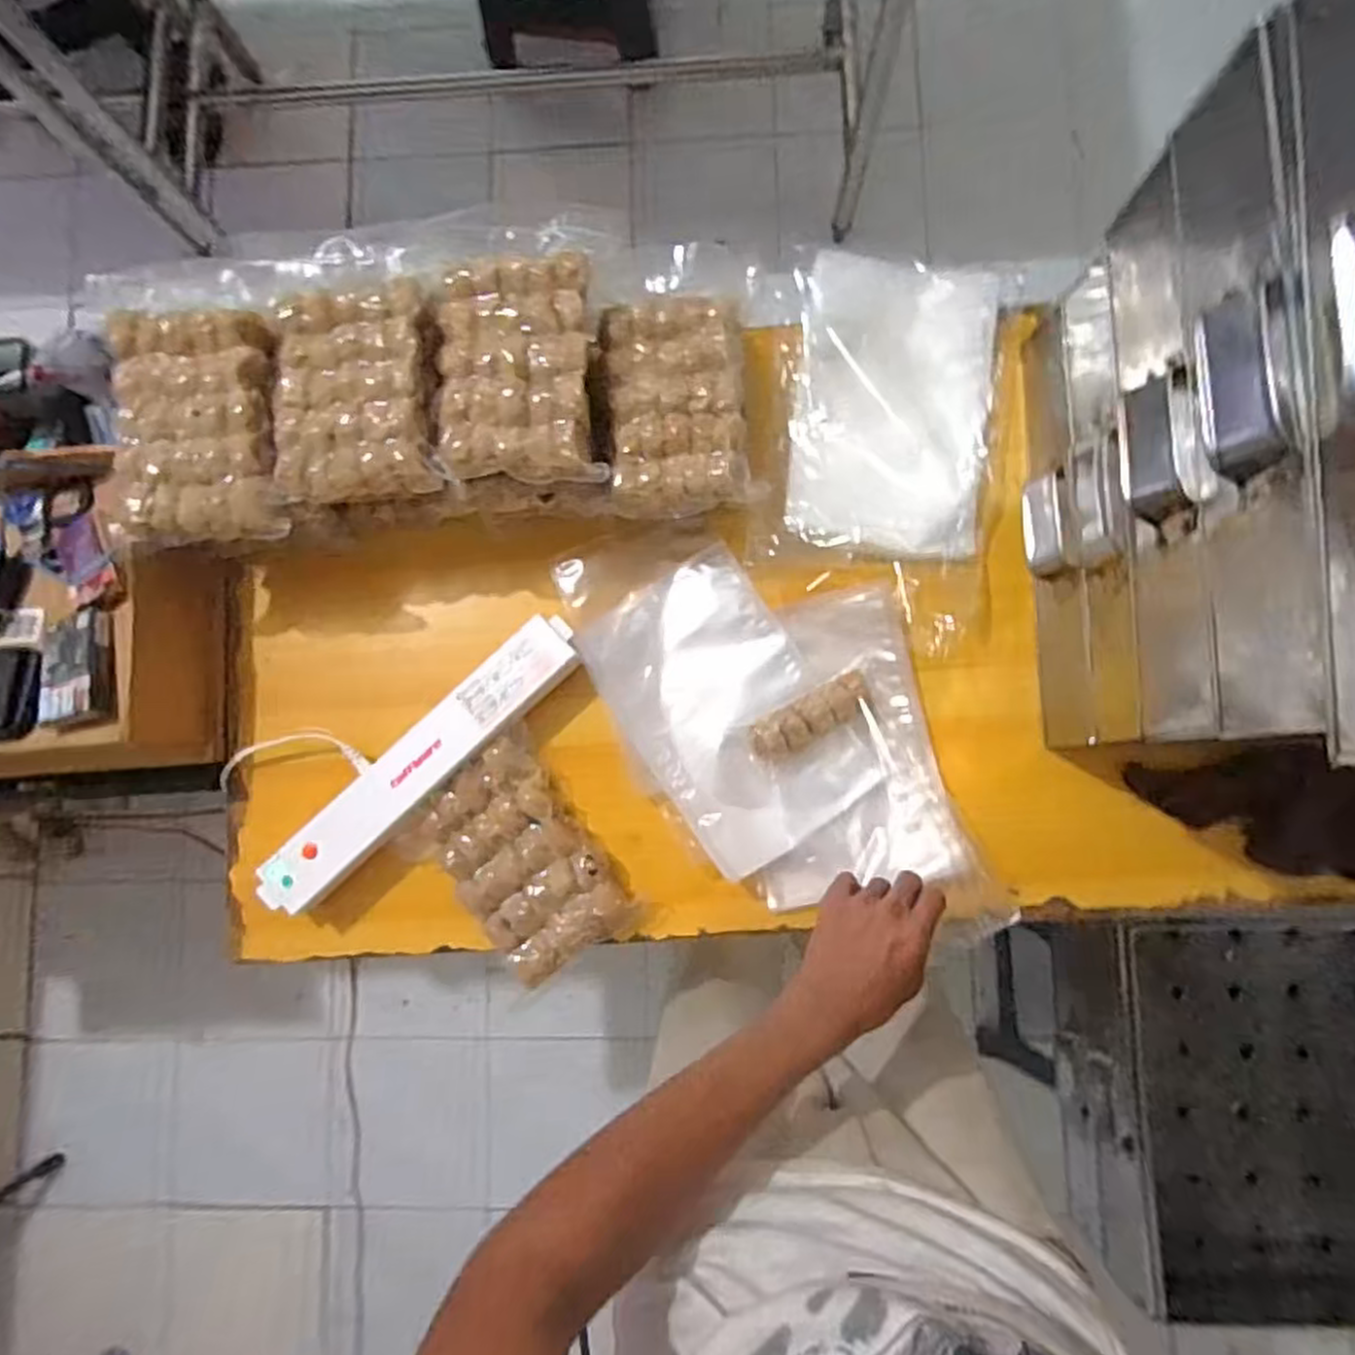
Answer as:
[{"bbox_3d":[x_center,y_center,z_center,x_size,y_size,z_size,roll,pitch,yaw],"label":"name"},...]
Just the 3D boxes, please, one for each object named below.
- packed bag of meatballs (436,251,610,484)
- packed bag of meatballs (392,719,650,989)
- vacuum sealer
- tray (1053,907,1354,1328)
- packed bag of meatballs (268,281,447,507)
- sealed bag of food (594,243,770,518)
[{"bbox_3d":[-0.133,-0.249,0.615,0.131,0.032,0.183,-6,84,2],"label":"packed bag of meatballs"},{"bbox_3d":[-0.143,0.172,0.684,0.145,0.035,0.201,-38,84,-1],"label":"packed bag of meatballs"},{"bbox_3d":[-0.227,0.077,0.687,0.342,0.056,0.057,-42,84,-2],"label":"vacuum sealer"},{"bbox_3d":[0.673,0.469,0.808,0.432,0.170,0.459,1,84,3],"label":"tray"},{"bbox_3d":[-0.267,-0.235,0.619,0.129,0.026,0.173,-4,84,2],"label":"packed bag of meatballs"},{"bbox_3d":[-0.001,-0.260,0.648,0.124,0.027,0.233,-5,84,2],"label":"sealed bag of food"}]

